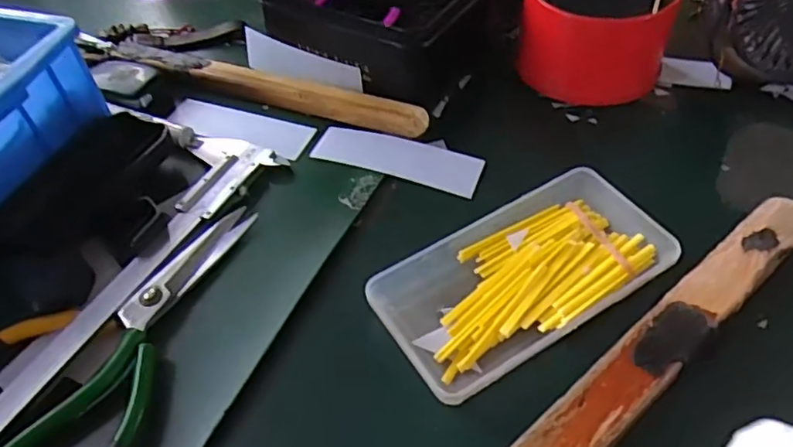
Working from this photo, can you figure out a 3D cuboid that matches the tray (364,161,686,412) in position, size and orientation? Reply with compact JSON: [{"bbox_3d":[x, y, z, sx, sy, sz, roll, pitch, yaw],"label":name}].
[{"bbox_3d":[0.068,0.026,0.330,0.155,0.021,0.083,-28,54,-17],"label":"tray"}]

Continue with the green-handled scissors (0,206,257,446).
[{"bbox_3d":[-0.131,0.061,0.318,0.052,0.008,0.193,15,53,17],"label":"green-handled scissors"}]

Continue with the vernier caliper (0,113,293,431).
[{"bbox_3d":[-0.170,0.013,0.357,0.090,0.018,0.226,24,56,23],"label":"vernier caliper"}]

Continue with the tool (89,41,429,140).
[{"bbox_3d":[-0.108,-0.104,0.449,0.278,0.019,0.023,17,54,18],"label":"tool"}]

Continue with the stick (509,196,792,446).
[{"bbox_3d":[0.114,0.064,0.284,0.271,0.011,0.028,-36,56,-22],"label":"stick"}]

